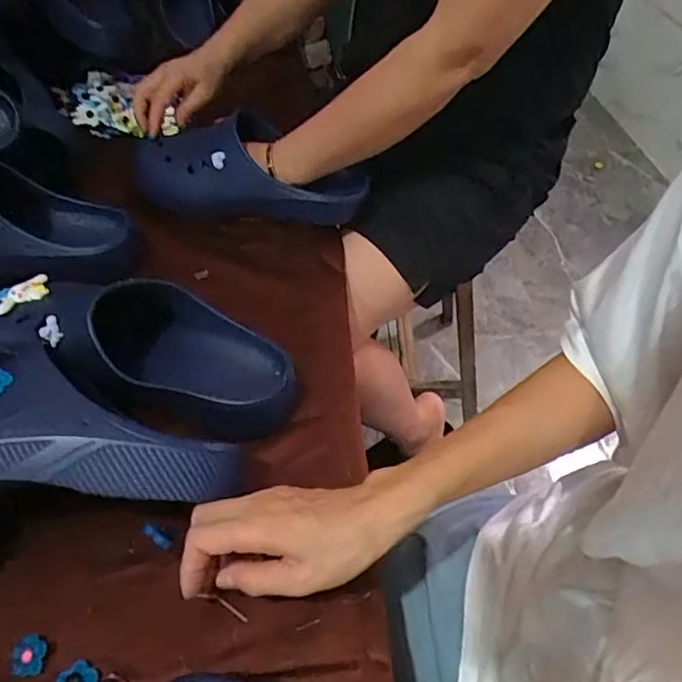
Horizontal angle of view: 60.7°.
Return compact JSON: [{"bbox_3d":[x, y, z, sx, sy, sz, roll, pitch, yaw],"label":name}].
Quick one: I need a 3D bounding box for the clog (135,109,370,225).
[{"bbox_3d":[-0.109,-0.202,0.686,0.277,0.084,0.124,3,48,1],"label":"clog"}]

